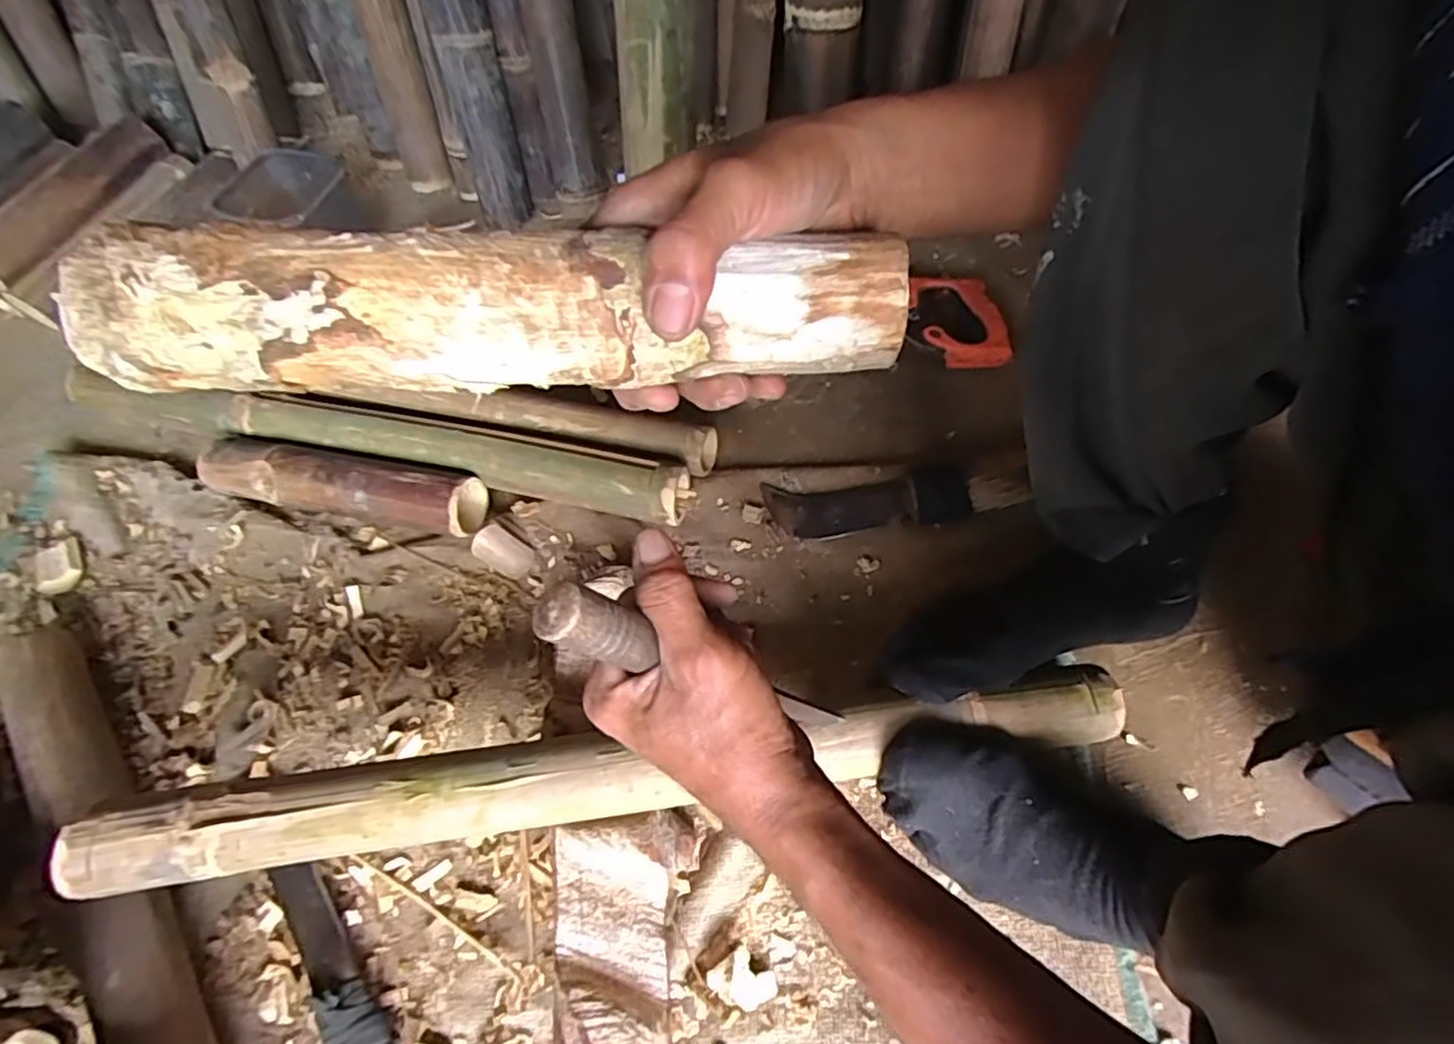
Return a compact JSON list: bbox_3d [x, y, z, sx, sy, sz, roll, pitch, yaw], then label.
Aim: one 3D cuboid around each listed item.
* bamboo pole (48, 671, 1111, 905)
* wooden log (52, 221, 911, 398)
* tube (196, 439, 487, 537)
[{"bbox_3d":[-0.057,0.159,0.437,0.653,0.036,0.054,-7,59,-6],"label":"bamboo pole"},{"bbox_3d":[-0.081,-0.084,0.264,0.301,0.045,0.046,-2,59,-7],"label":"wooden log"},{"bbox_3d":[-0.360,-0.034,0.630,0.256,0.061,0.054,7,61,8],"label":"tube"}]

